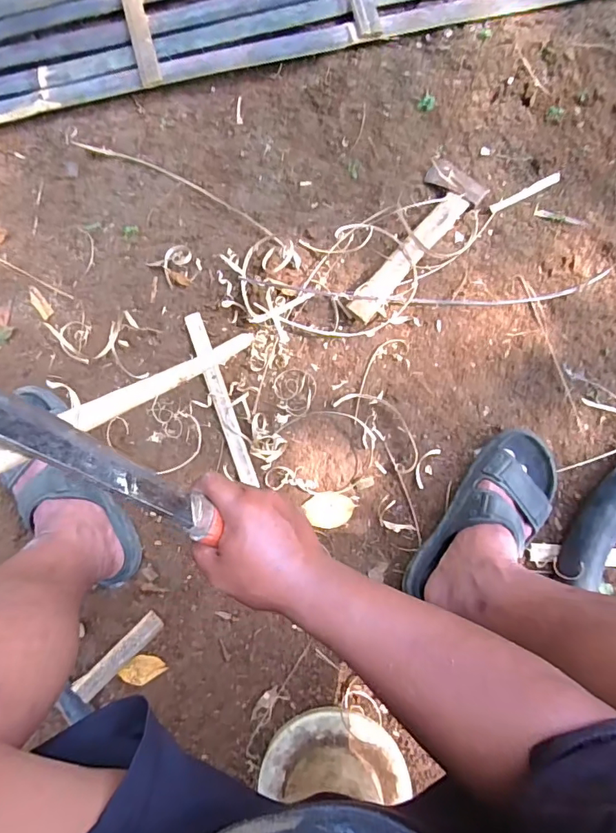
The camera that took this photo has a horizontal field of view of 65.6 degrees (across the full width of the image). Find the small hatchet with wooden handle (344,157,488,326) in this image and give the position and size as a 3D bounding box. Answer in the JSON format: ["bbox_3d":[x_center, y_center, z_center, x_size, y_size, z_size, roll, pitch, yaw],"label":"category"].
[{"bbox_3d":[0.146,-0.251,0.693,0.080,0.031,0.263,39,87,2],"label":"small hatchet with wooden handle"}]

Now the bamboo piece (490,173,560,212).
[{"bbox_3d":[0.325,-0.335,0.717,0.118,0.006,0.014,-27,87,-2],"label":"bamboo piece"}]

